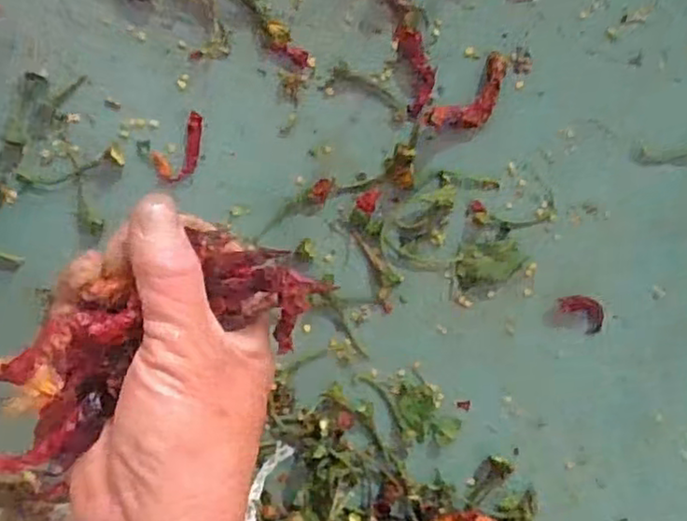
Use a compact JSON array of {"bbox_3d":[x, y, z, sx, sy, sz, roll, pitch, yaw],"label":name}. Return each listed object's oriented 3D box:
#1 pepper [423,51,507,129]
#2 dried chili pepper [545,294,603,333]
[{"bbox_3d":[0.064,-0.078,0.333,0.048,0.005,0.022,-41,94,0],"label":"pepper"},{"bbox_3d":[0.116,0.026,0.337,0.028,0.004,0.018,11,93,-2],"label":"dried chili pepper"}]

